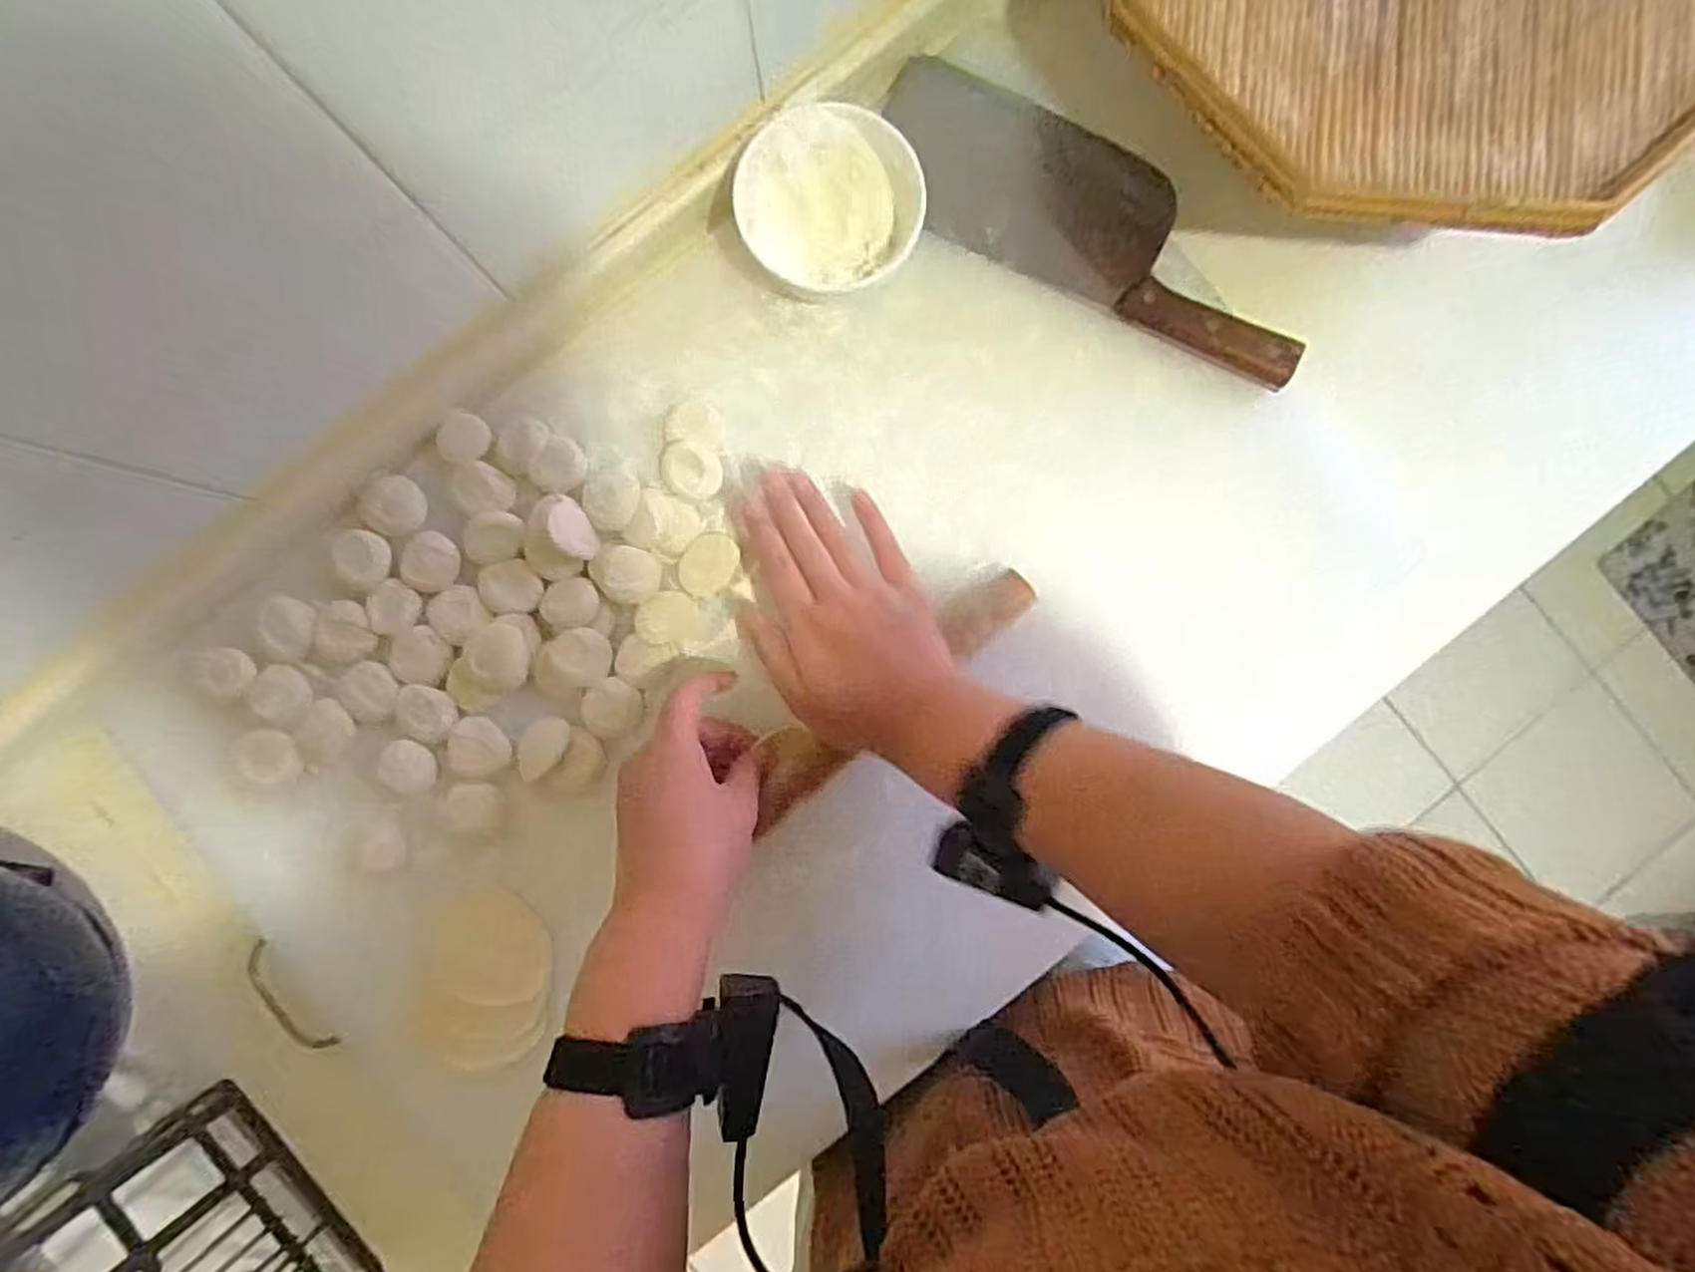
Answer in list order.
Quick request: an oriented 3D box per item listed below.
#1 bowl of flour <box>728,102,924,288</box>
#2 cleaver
[{"bbox_3d":[-0.010,-0.271,0.493,0.111,0.047,0.105,0,90,0],"label":"bowl of flour"},{"bbox_3d":[0.163,-0.273,0.511,0.308,0.022,0.097,29,90,-1],"label":"cleaver"}]

